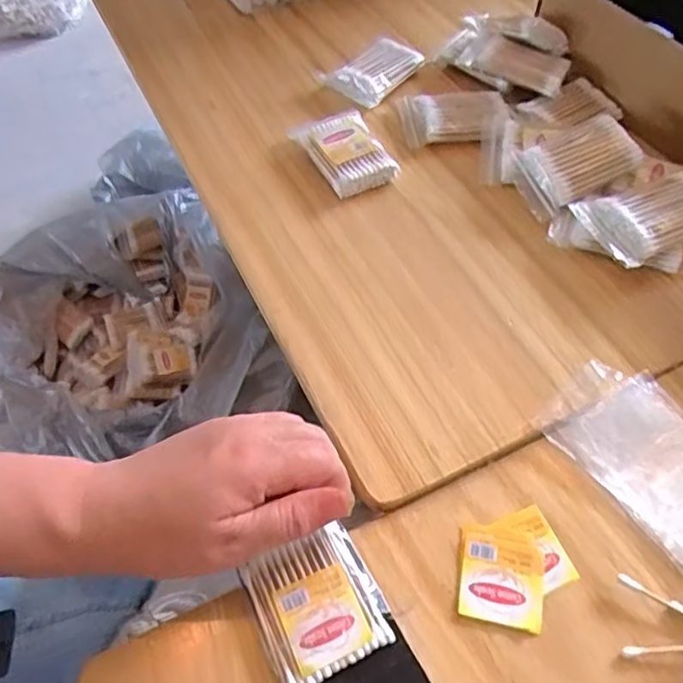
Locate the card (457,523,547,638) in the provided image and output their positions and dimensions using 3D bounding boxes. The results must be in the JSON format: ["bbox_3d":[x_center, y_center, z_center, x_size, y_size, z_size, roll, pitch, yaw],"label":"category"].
[{"bbox_3d":[0.085,0.125,0.325,0.043,0.004,0.049,8,57,5],"label":"card"}]

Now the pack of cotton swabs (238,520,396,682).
[{"bbox_3d":[-0.011,0.135,0.312,0.061,0.011,0.066,-22,60,-14],"label":"pack of cotton swabs"}]

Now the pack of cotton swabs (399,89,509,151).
[{"bbox_3d":[0.093,-0.191,0.517,0.085,0.008,0.050,-6,72,8],"label":"pack of cotton swabs"}]

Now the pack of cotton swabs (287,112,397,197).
[{"bbox_3d":[0.004,-0.157,0.496,0.061,0.014,0.084,-25,60,-15],"label":"pack of cotton swabs"}]

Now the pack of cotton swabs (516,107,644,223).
[{"bbox_3d":[0.176,-0.137,0.466,0.089,0.015,0.057,-32,71,6],"label":"pack of cotton swabs"}]

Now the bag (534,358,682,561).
[{"bbox_3d":[0.182,0.067,0.356,0.073,0.009,0.123,-34,63,-20],"label":"bag"}]

